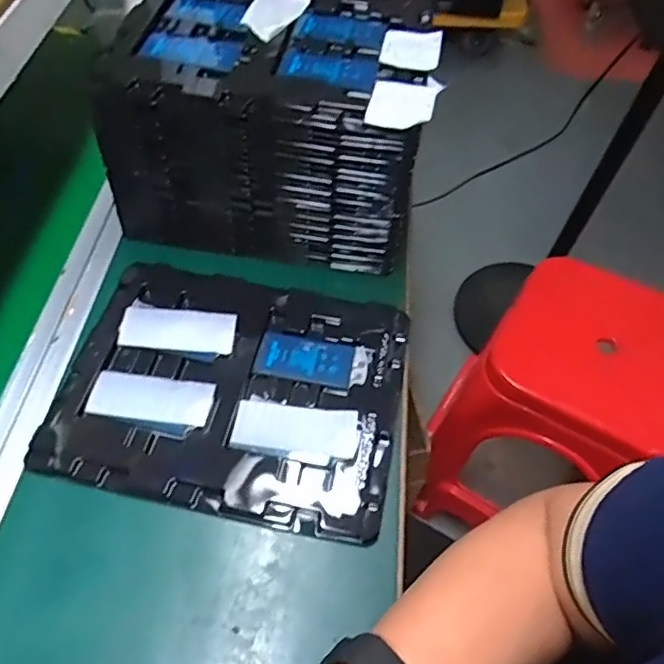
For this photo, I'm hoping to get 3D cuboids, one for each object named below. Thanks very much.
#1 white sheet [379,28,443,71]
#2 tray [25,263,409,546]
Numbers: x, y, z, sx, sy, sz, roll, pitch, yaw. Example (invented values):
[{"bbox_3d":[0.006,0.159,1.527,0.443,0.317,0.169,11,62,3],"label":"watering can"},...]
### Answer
[{"bbox_3d":[0.071,-0.255,0.534,0.051,0.013,0.058,10,54,5],"label":"white sheet"},{"bbox_3d":[-0.082,0.044,0.510,0.273,0.015,0.218,10,54,5],"label":"tray"}]

